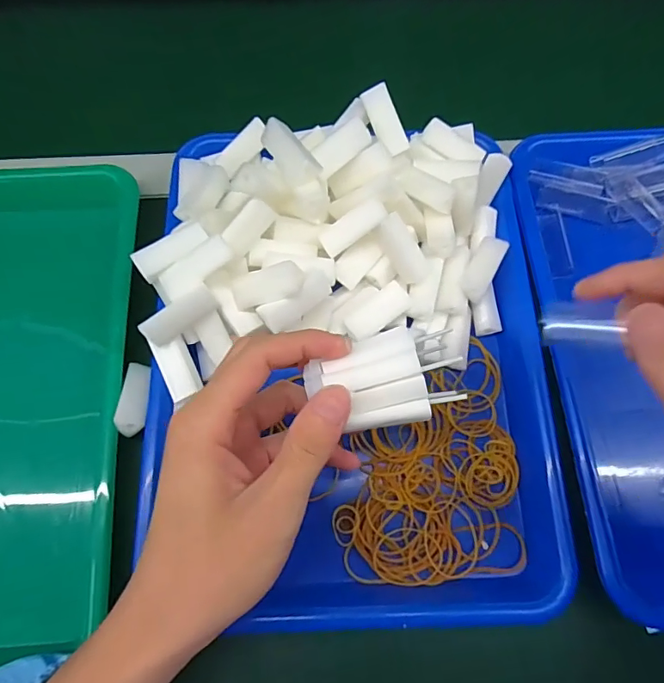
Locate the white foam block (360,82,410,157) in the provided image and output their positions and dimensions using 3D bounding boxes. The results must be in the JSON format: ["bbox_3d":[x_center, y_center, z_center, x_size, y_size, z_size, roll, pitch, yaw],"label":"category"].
[{"bbox_3d":[0.036,-0.148,0.325,0.016,0.010,0.045,-31,103,-11],"label":"white foam block"}]

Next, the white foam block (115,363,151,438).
[{"bbox_3d":[-0.124,0.035,0.304,0.013,0.015,0.049,-2,57,-1],"label":"white foam block"}]

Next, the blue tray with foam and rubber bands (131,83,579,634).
[{"bbox_3d":[0.010,0.000,0.300,0.252,0.074,0.321,0,70,-1],"label":"blue tray with foam and rubber bands"}]

